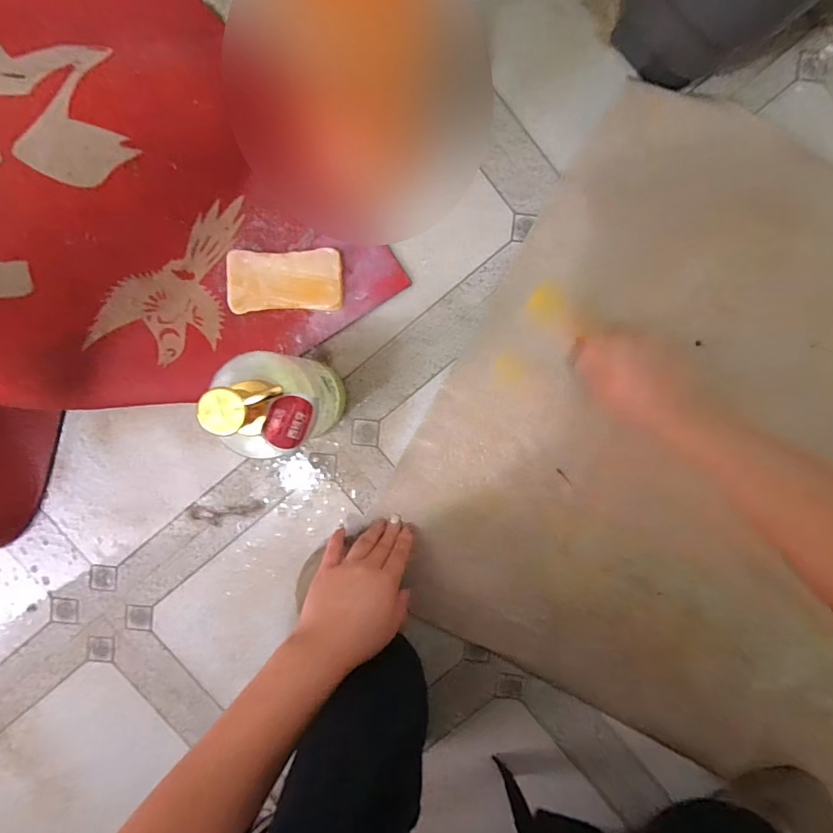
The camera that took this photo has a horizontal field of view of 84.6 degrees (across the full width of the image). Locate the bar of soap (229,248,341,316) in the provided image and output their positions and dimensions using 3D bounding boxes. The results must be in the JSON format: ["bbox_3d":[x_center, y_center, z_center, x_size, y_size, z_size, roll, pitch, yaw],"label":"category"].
[{"bbox_3d":[-0.124,-0.127,0.431,0.106,0.015,0.054,-1,95,-1],"label":"bar of soap"}]

